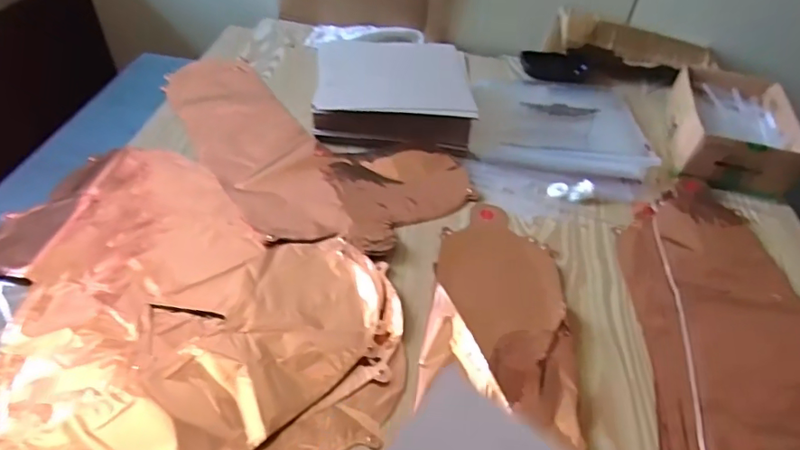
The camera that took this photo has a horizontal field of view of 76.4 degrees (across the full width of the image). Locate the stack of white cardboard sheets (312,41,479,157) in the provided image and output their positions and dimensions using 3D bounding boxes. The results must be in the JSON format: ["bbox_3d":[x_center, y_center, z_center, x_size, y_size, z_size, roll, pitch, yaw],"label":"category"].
[{"bbox_3d":[-0.009,-0.176,0.683,0.204,0.057,0.203,2,44,-4],"label":"stack of white cardboard sheets"}]

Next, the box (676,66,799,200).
[{"bbox_3d":[0.437,-0.132,0.675,0.135,0.066,0.210,18,45,12],"label":"box"}]

